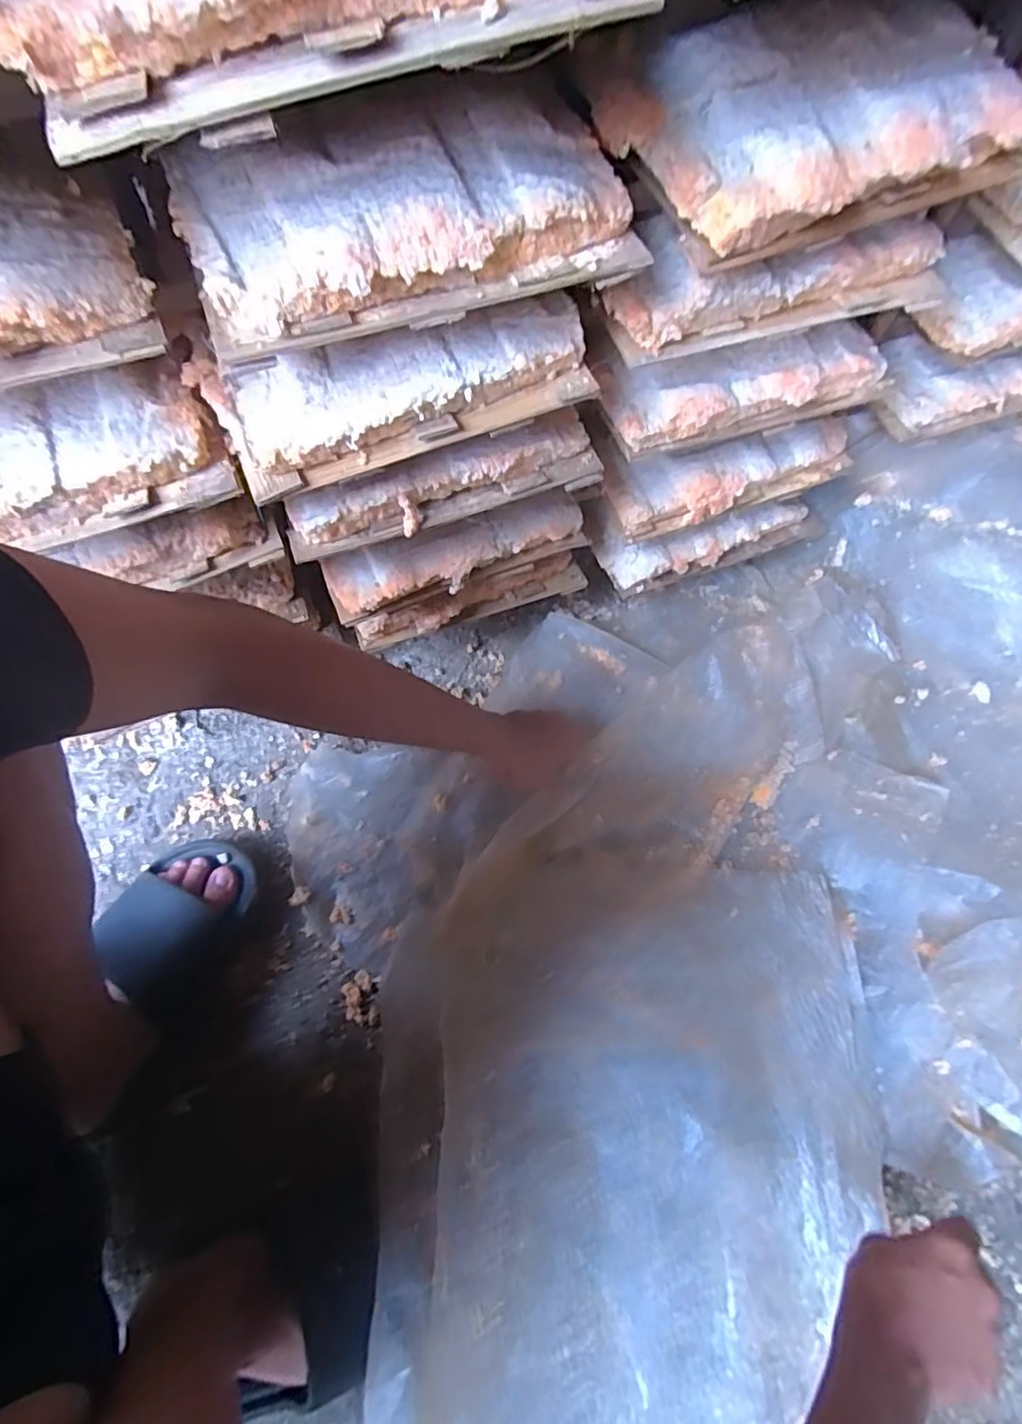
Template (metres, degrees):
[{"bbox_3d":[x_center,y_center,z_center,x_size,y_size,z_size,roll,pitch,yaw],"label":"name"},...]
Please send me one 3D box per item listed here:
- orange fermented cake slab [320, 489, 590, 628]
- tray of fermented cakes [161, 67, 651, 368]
[{"bbox_3d":[-0.044,-0.137,0.521,0.227,0.034,0.063,-20,69,-7],"label":"orange fermented cake slab"},{"bbox_3d":[-0.056,-0.258,0.314,0.223,0.043,0.114,-19,68,-6],"label":"tray of fermented cakes"}]

